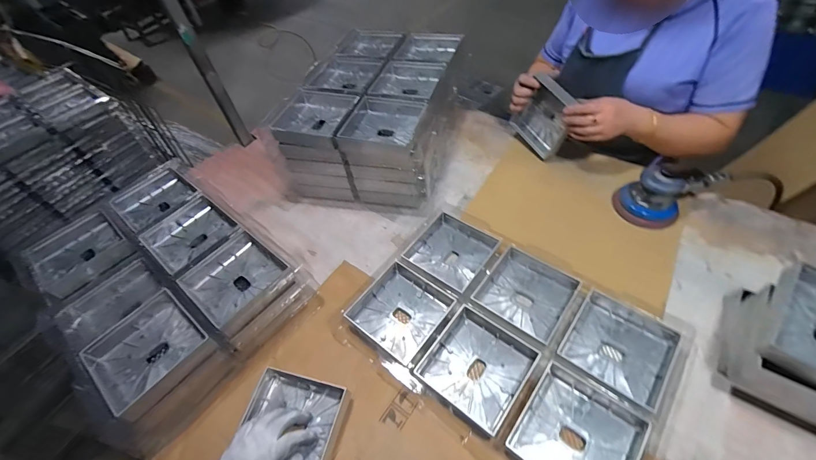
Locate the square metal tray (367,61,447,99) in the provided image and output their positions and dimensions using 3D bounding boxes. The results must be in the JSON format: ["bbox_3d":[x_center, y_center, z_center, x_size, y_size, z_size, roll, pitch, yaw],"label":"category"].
[{"bbox_3d":[0.004,-0.313,0.767,0.132,0.033,0.167,10,52,14],"label":"square metal tray"}]

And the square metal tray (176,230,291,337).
[{"bbox_3d":[-0.277,0.083,0.585,0.147,0.039,0.145,31,60,28],"label":"square metal tray"}]

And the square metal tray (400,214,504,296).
[{"bbox_3d":[0.084,0.038,0.673,0.138,0.034,0.142,29,57,26],"label":"square metal tray"}]

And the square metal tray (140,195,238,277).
[{"bbox_3d":[-0.393,0.018,0.657,0.151,0.046,0.139,32,61,28],"label":"square metal tray"}]

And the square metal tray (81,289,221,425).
[{"bbox_3d":[-0.375,0.180,0.528,0.150,0.047,0.141,30,60,27],"label":"square metal tray"}]

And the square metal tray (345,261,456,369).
[{"bbox_3d":[-0.010,0.136,0.603,0.136,0.033,0.141,29,57,26],"label":"square metal tray"}]

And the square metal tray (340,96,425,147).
[{"bbox_3d":[-0.040,-0.207,0.689,0.136,0.032,0.140,8,52,13],"label":"square metal tray"}]

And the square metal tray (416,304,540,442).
[{"bbox_3d":[0.103,0.201,0.535,0.137,0.033,0.141,30,58,26],"label":"square metal tray"}]

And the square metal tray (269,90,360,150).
[{"bbox_3d":[-0.183,-0.230,0.736,0.147,0.041,0.157,11,53,15],"label":"square metal tray"}]

